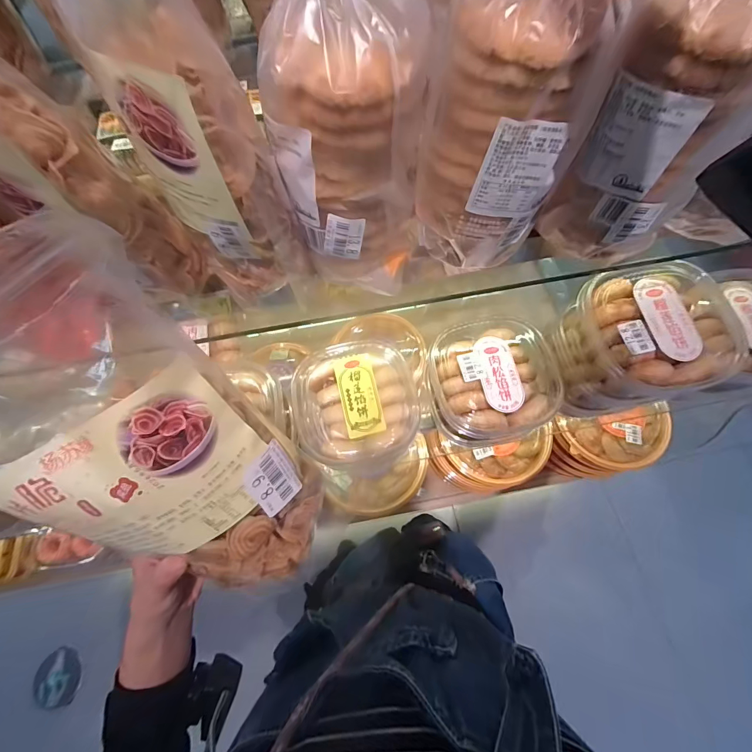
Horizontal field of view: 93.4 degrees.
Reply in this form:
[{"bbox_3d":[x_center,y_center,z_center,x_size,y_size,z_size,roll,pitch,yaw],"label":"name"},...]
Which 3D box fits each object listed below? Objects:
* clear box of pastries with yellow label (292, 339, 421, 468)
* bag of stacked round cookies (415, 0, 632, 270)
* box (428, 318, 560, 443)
[{"bbox_3d":[-0.031,0.045,0.506,0.178,0.085,0.166,-4,67,0],"label":"clear box of pastries with yellow label"},{"bbox_3d":[0.084,-0.180,0.248,0.111,0.218,0.084,32,72,14],"label":"bag of stacked round cookies"},{"bbox_3d":[0.161,0.004,0.505,0.171,0.067,0.167,-5,67,0],"label":"box"}]

